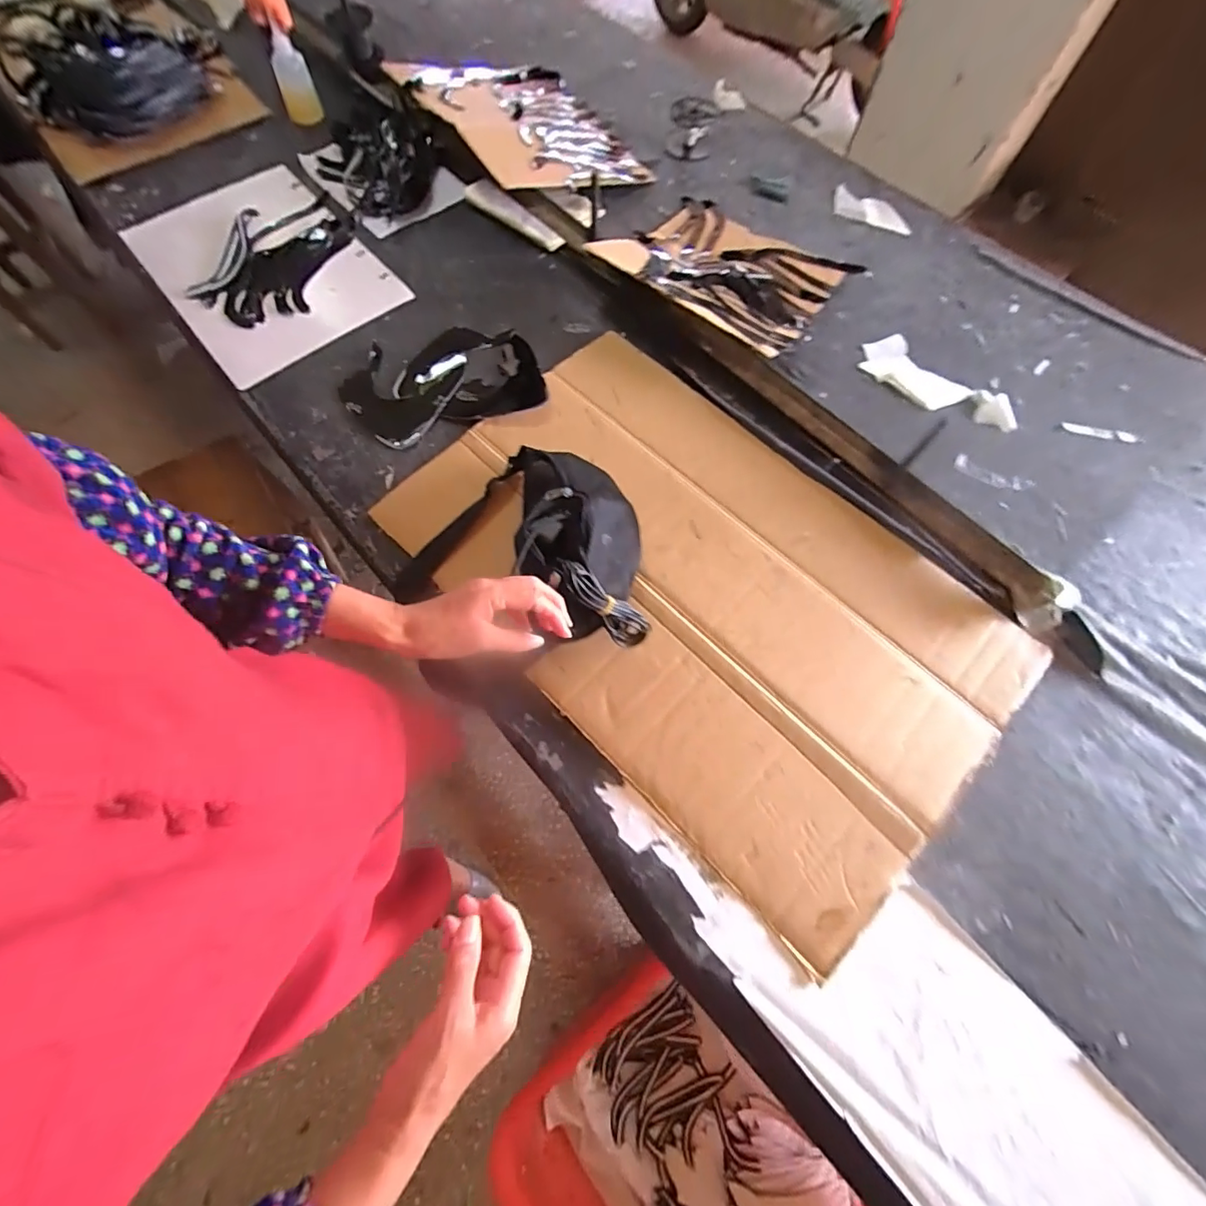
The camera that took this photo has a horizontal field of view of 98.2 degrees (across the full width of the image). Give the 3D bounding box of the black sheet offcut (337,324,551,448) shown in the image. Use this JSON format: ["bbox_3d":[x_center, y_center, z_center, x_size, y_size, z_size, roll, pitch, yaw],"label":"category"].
[{"bbox_3d":[-0.249,-0.344,0.812,0.294,0.049,0.211,-14,70,-8],"label":"black sheet offcut"}]

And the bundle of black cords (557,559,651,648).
[{"bbox_3d":[0.006,0.004,0.572,0.021,0.154,0.037,9,63,44],"label":"bundle of black cords"}]

